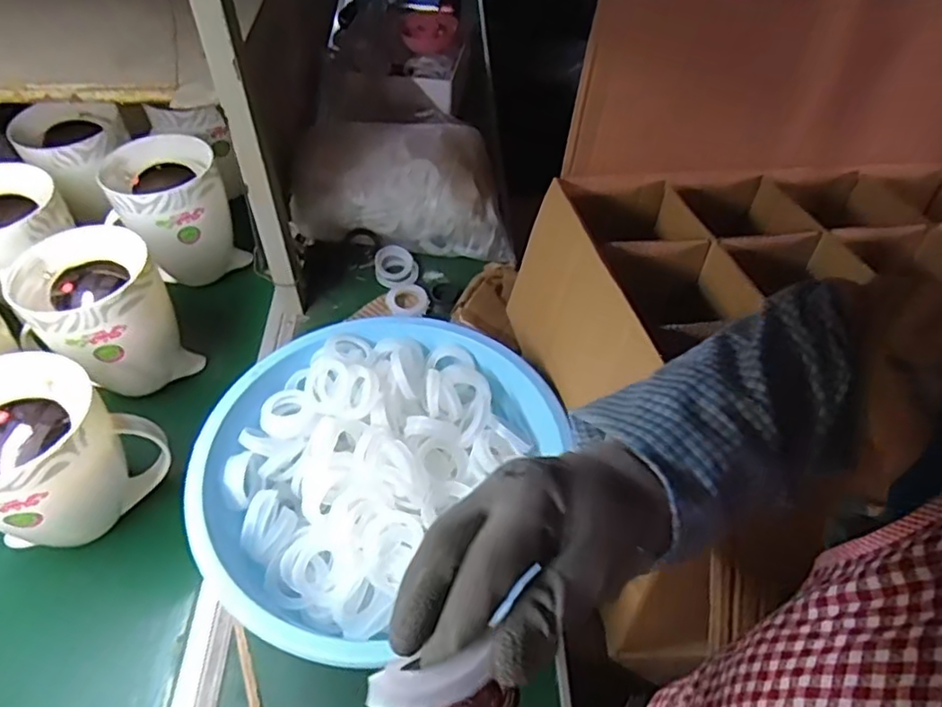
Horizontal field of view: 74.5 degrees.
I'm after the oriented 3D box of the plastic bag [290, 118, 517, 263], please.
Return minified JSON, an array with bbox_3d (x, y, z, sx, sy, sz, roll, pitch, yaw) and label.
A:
[{"bbox_3d":[-0.101,-0.290,1.019,0.337,0.145,0.212,4,49,2],"label":"plastic bag"}]

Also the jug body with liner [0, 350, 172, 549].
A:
[{"bbox_3d":[-0.436,0.110,0.643,0.145,0.171,0.160,22,53,17],"label":"jug body with liner"}]

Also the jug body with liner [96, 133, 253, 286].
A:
[{"bbox_3d":[-0.433,-0.193,0.920,0.152,0.190,0.146,-19,52,-17],"label":"jug body with liner"}]

